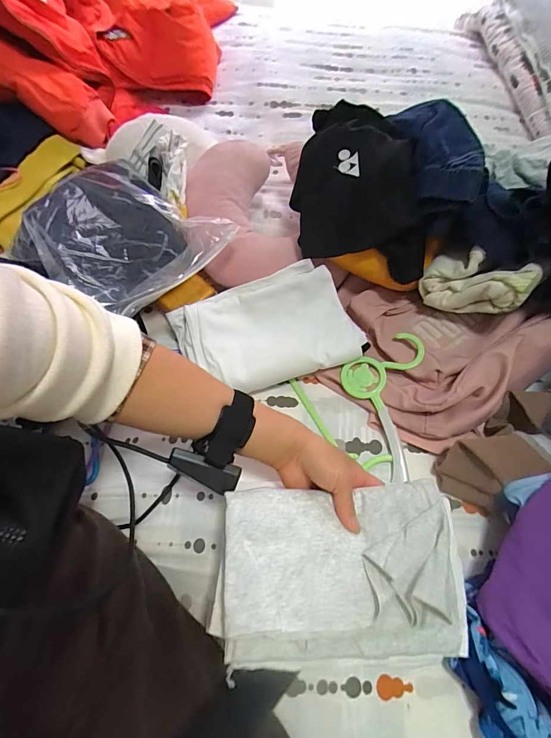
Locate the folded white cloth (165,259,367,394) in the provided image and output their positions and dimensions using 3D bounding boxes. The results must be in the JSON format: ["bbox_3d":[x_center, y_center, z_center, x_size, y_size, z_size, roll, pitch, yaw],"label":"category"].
[{"bbox_3d":[-0.013,-0.055,0.497,0.220,0.038,0.146,-17,65,-13],"label":"folded white cloth"}]

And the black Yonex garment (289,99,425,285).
[{"bbox_3d":[0.123,-0.254,0.526,0.189,0.114,0.214,10,62,1],"label":"black Yonex garment"}]

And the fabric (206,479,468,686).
[{"bbox_3d":[0.060,0.175,0.332,0.219,0.044,0.137,-1,62,-5],"label":"fabric"}]

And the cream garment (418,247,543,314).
[{"bbox_3d":[0.264,-0.116,0.501,0.122,0.082,0.069,33,65,13],"label":"cream garment"}]

